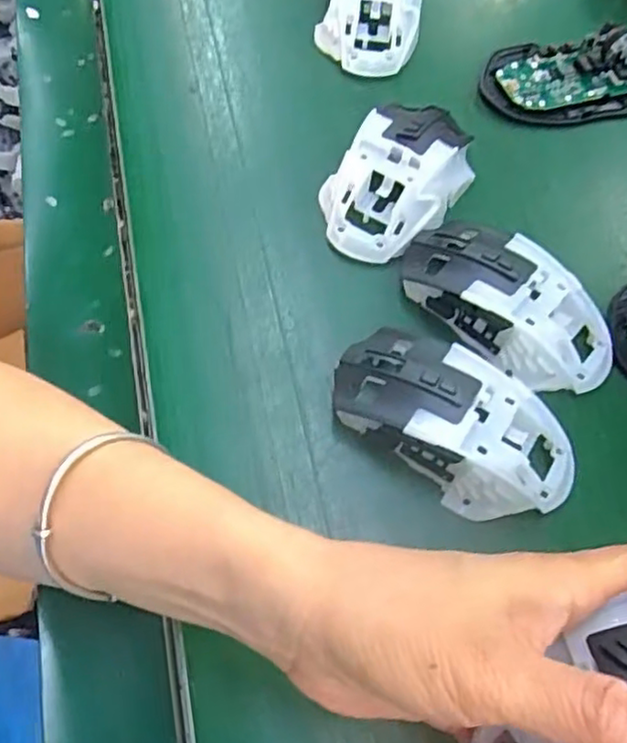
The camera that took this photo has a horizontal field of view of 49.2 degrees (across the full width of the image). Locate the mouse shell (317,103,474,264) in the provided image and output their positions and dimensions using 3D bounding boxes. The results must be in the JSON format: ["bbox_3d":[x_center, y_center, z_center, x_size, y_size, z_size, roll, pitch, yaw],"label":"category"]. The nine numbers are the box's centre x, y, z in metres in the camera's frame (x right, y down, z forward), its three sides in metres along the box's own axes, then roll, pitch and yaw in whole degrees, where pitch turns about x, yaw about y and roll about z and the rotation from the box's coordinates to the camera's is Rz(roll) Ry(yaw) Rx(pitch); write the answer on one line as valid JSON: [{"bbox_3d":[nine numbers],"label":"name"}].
[{"bbox_3d":[0.049,-0.114,0.384,0.066,0.036,0.110,32,64,18],"label":"mouse shell"}]

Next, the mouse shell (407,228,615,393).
[{"bbox_3d":[0.100,-0.036,0.346,0.111,0.035,0.053,41,68,13],"label":"mouse shell"}]

